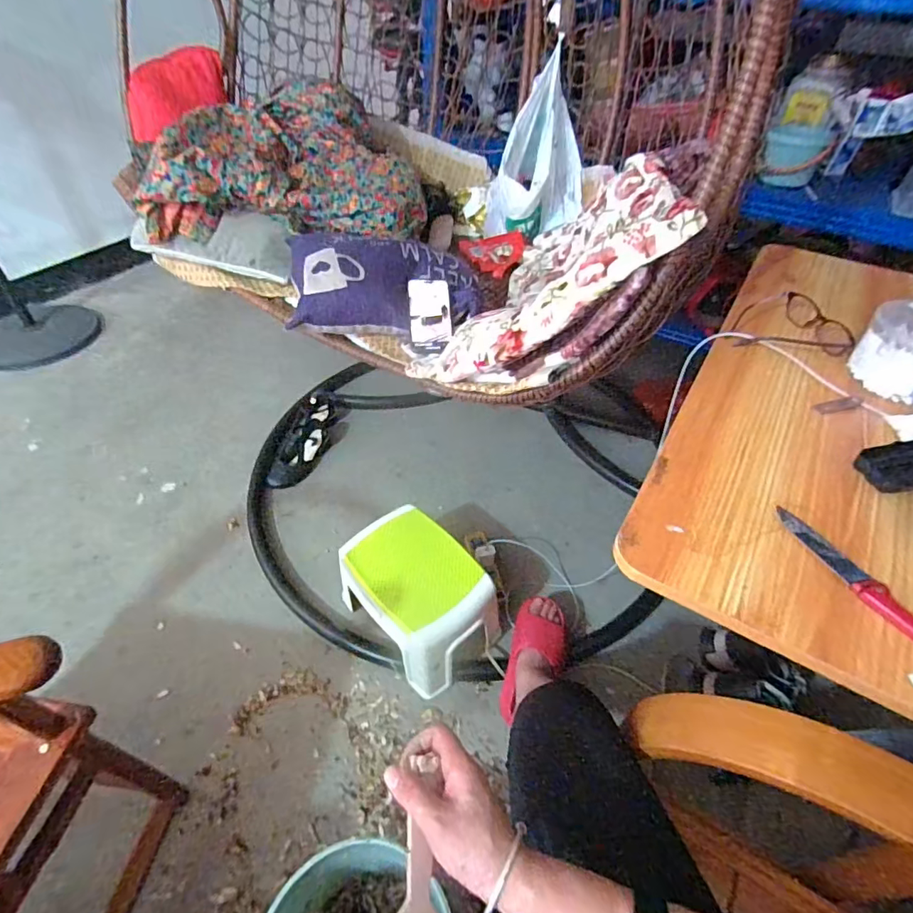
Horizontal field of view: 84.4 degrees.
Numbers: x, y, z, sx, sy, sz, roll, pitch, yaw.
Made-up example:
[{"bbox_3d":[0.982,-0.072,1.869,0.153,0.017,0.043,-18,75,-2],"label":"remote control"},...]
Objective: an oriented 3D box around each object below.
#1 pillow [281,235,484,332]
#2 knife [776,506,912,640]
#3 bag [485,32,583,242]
[{"bbox_3d":[-0.135,-0.339,0.944,0.353,0.086,0.242,-3,45,-4],"label":"pillow"},{"bbox_3d":[0.361,0.119,0.426,0.028,0.010,0.204,-21,49,-21],"label":"knife"},{"bbox_3d":[0.197,-0.722,1.200,0.223,0.332,0.215,2,45,0],"label":"bag"}]

